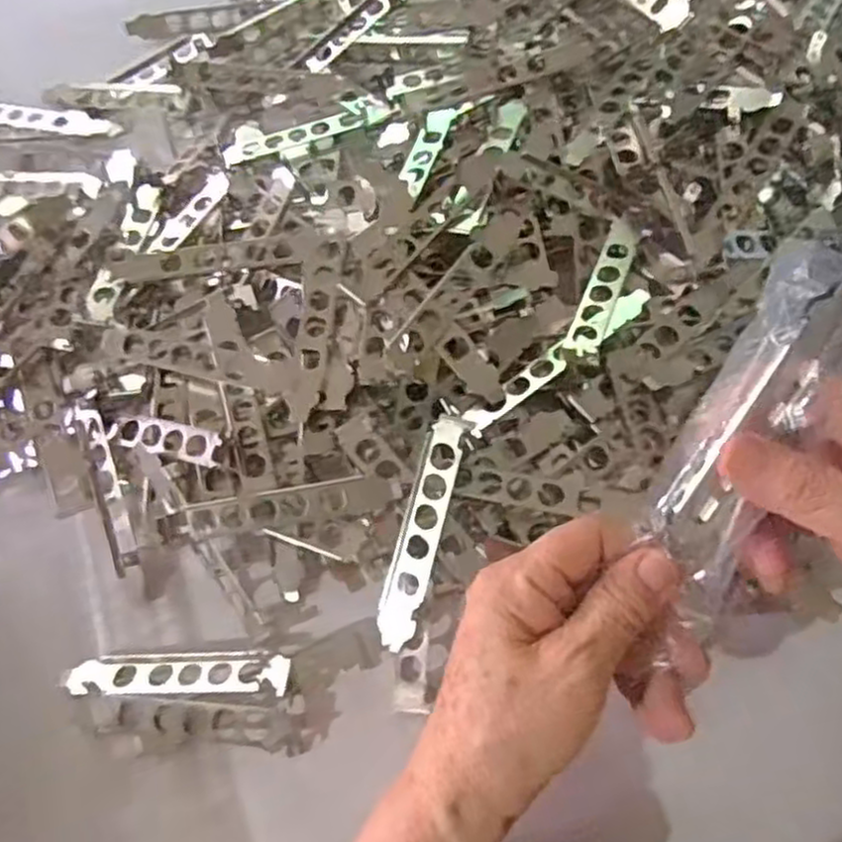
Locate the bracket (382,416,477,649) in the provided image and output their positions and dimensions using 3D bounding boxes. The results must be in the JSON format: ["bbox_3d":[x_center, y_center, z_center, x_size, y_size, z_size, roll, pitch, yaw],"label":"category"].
[{"bbox_3d":[0.001,0.055,0.367,0.019,0.013,0.118,16,93,9],"label":"bracket"}]

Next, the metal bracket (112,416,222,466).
[{"bbox_3d":[-0.132,0.009,0.388,0.082,0.009,0.020,12,63,29],"label":"metal bracket"}]

